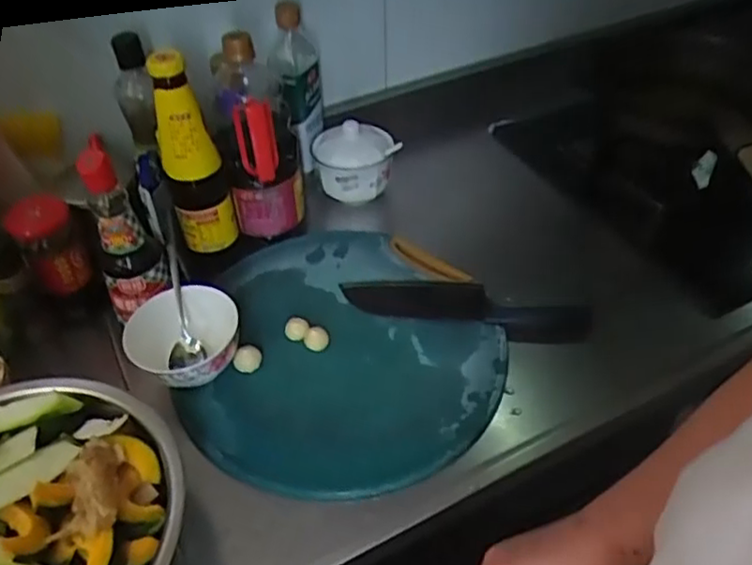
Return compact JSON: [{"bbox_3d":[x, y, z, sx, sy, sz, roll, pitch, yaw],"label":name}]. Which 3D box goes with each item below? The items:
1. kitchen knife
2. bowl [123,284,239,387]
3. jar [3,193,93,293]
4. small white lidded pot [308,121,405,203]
[{"bbox_3d":[0.100,0.025,0.747,0.272,0.015,0.068,8,45,10],"label":"kitchen knife"},{"bbox_3d":[-0.195,0.064,0.683,0.108,0.072,0.103,-1,44,1],"label":"bowl"},{"bbox_3d":[-0.350,-0.043,0.713,0.063,0.091,0.064,-1,44,1],"label":"jar"},{"bbox_3d":[-0.029,-0.167,0.886,0.105,0.090,0.099,-1,44,1],"label":"small white lidded pot"}]

